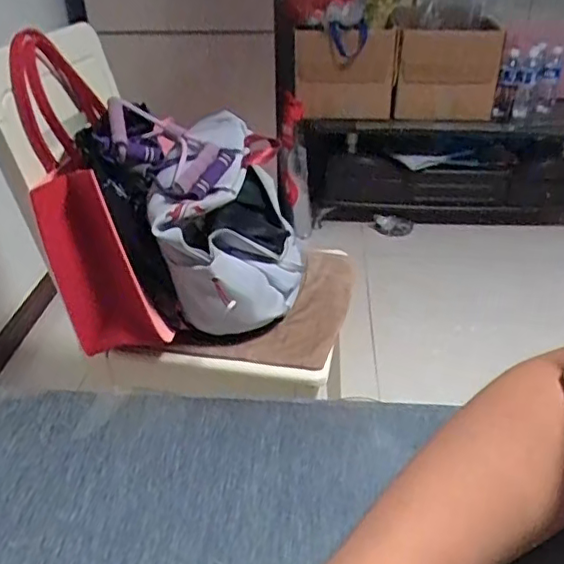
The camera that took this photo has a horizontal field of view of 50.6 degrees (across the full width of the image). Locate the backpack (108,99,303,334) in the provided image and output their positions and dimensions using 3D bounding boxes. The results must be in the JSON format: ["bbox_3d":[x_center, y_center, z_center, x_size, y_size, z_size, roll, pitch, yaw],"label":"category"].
[{"bbox_3d":[-0.123,-0.112,1.041,0.300,0.275,0.337,-9,33,-13],"label":"backpack"}]

